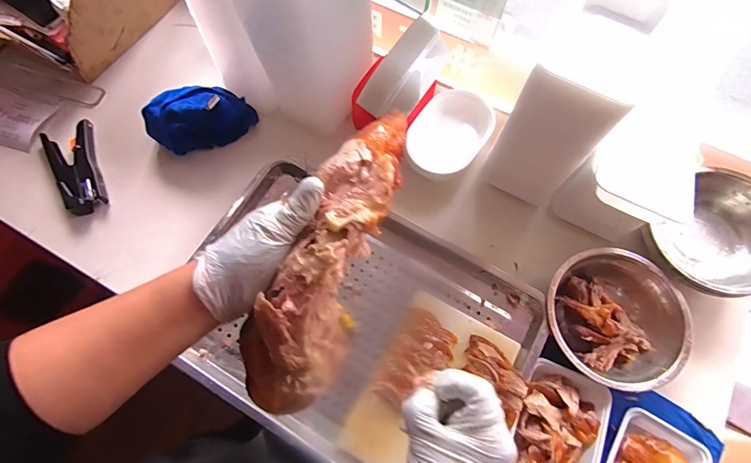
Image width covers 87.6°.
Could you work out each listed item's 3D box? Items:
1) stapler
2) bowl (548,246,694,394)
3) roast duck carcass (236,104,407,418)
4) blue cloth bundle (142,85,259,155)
[{"bbox_3d":[-0.519,-0.107,0.675,0.083,0.029,0.174,-23,71,-8],"label":"stapler"},{"bbox_3d":[0.341,0.126,0.577,0.185,0.073,0.190,0,70,0],"label":"bowl"},{"bbox_3d":[-0.039,0.017,0.318,0.082,0.075,0.268,22,85,8],"label":"roast duck carcass"},{"bbox_3d":[-0.302,-0.201,0.680,0.174,0.090,0.080,-26,72,-9],"label":"blue cloth bundle"}]

